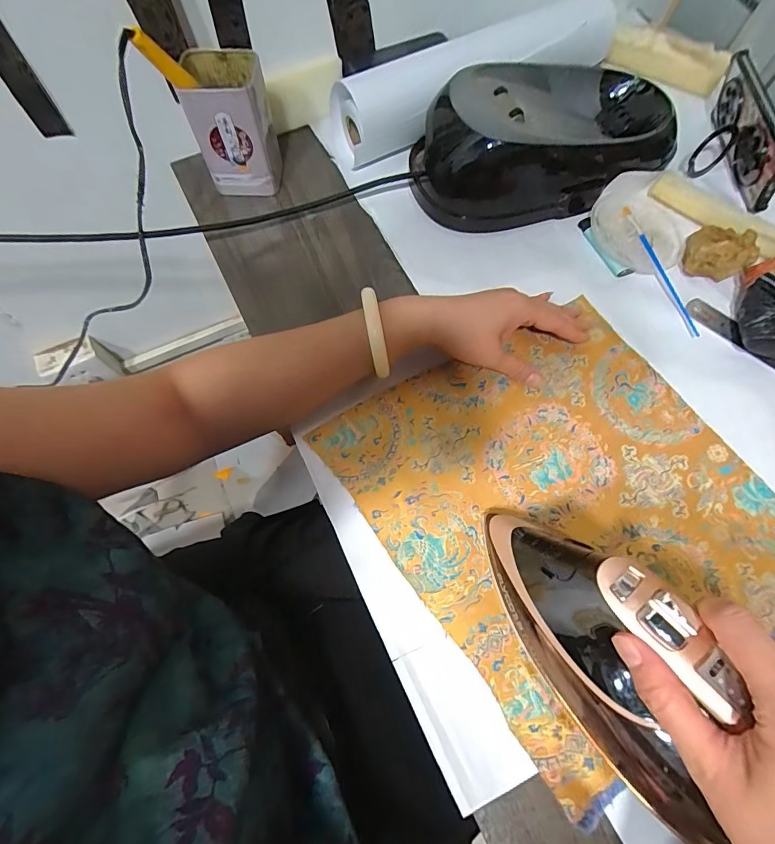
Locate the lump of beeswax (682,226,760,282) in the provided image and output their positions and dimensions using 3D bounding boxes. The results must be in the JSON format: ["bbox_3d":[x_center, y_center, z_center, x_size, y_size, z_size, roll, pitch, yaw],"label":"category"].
[{"bbox_3d":[0.334,-0.170,0.438,0.058,0.039,0.056,39,74,14],"label":"lump of beeswax"}]

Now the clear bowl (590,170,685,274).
[{"bbox_3d":[0.274,-0.215,0.465,0.119,0.018,0.106,-36,73,-13],"label":"clear bowl"}]

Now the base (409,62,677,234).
[{"bbox_3d":[0.170,-0.306,0.461,0.290,0.085,0.149,-23,71,-8],"label":"base"}]

